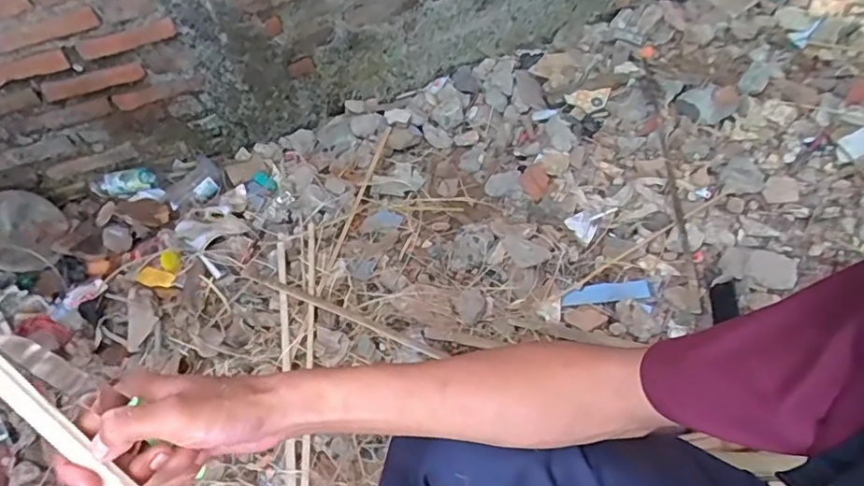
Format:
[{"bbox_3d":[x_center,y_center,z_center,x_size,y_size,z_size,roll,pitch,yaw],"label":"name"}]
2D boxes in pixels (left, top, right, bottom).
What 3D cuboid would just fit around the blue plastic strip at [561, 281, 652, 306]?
[{"bbox_3d":[0.364,0.103,1.183,0.187,0.006,0.045,-6,52,0],"label":"blue plastic strip"}]

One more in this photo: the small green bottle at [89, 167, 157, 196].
[{"bbox_3d":[-0.772,-0.150,1.423,0.145,0.040,0.053,-21,52,-34],"label":"small green bottle"}]

